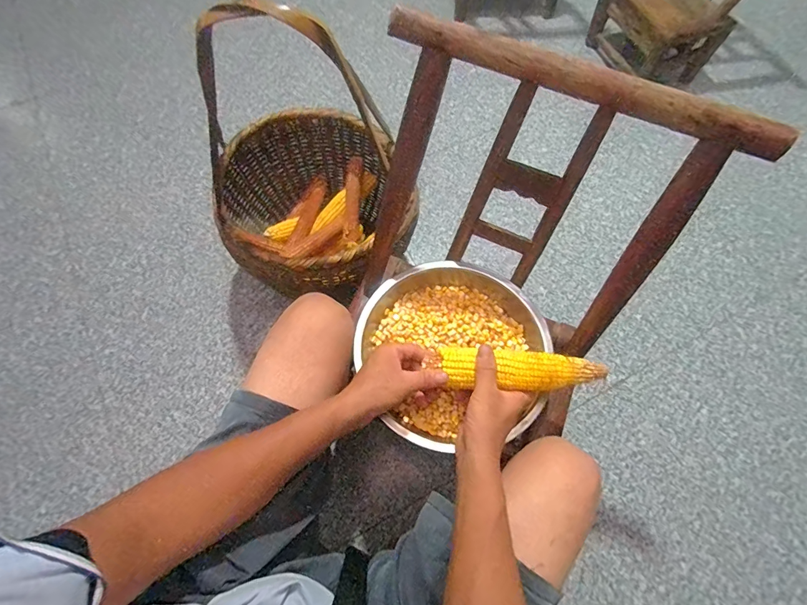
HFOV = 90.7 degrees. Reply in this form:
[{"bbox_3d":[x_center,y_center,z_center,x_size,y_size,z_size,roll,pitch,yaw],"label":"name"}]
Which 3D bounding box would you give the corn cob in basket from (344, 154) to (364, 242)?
[{"bbox_3d":[-0.114,-0.235,0.908,0.042,0.034,0.185,2,92,-1],"label":"corn cob in basket"}]

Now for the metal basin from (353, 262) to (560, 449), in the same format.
[{"bbox_3d":[0.075,0.066,0.592,0.267,0.067,0.275,0,69,-1],"label":"metal basin"}]

